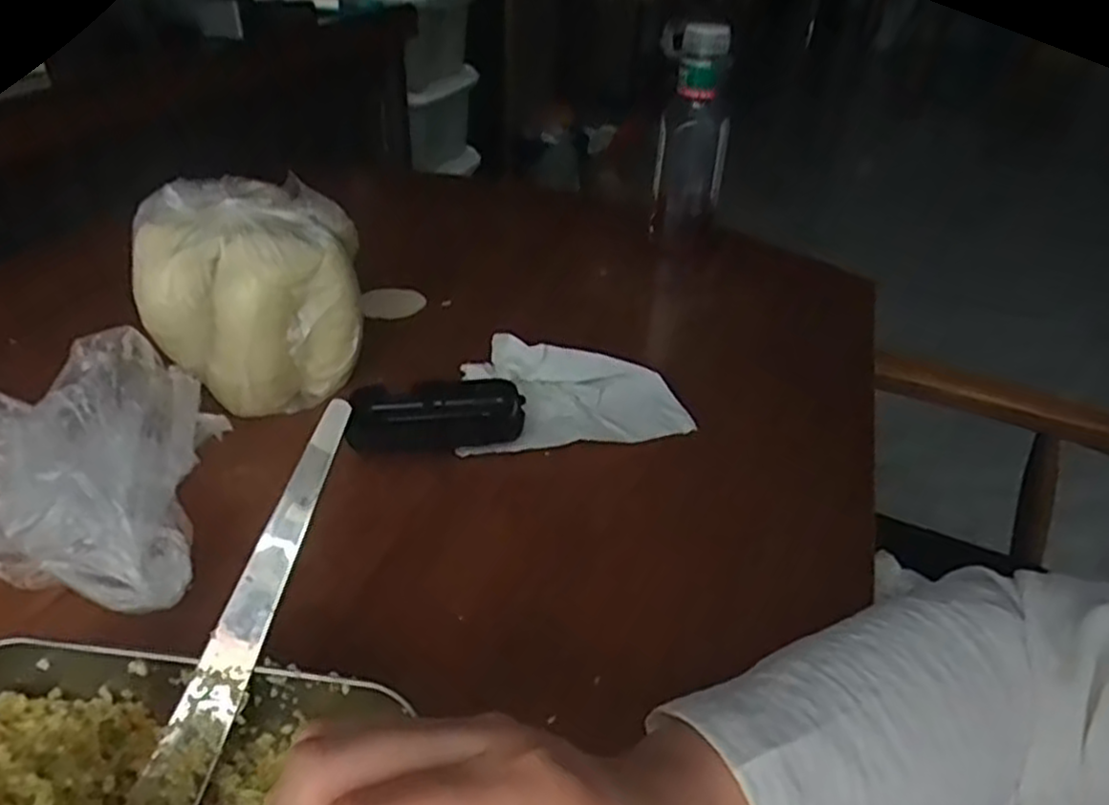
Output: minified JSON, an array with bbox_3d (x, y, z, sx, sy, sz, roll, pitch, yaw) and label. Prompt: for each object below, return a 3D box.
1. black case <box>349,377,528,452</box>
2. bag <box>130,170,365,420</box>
[{"bbox_3d":[-0.076,0.006,0.492,0.107,0.019,0.051,-2,35,-8],"label":"black case"},{"bbox_3d":[-0.206,-0.079,0.530,0.140,0.126,0.147,-9,37,-17],"label":"bag"}]

